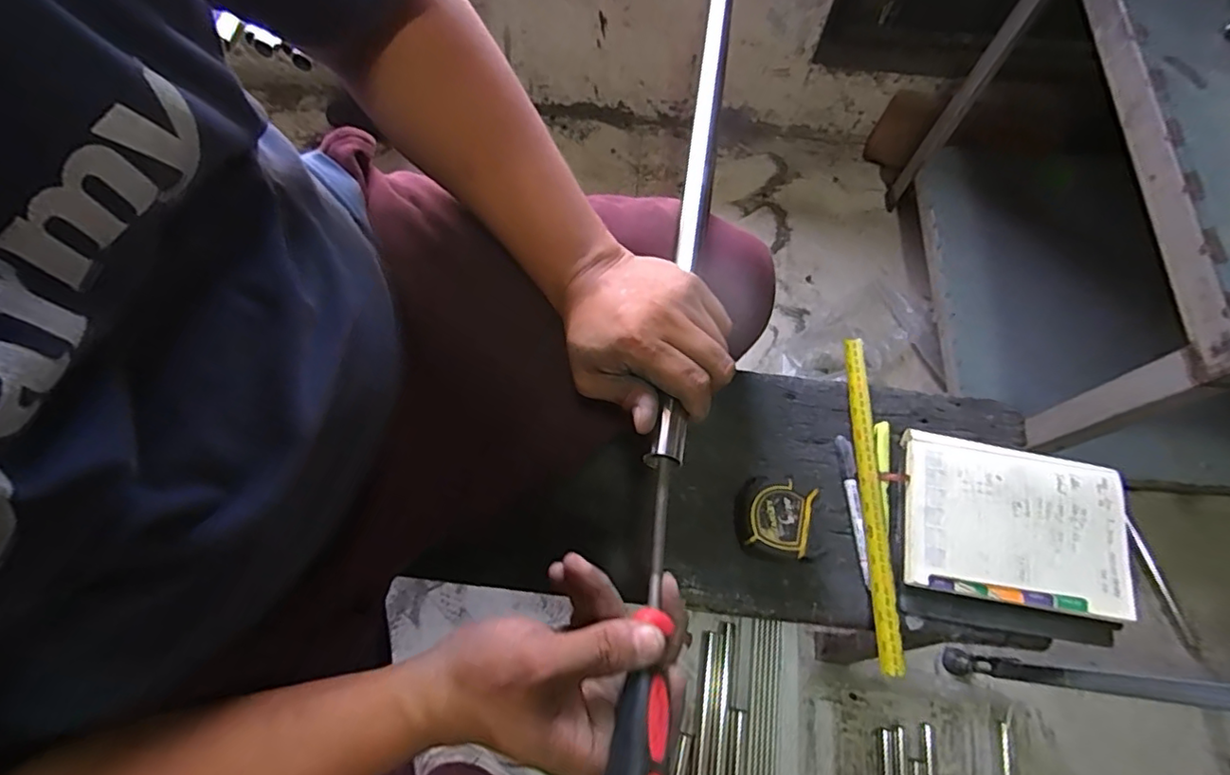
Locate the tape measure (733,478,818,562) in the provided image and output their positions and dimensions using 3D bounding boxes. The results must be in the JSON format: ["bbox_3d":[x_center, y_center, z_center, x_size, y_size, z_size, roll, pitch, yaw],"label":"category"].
[{"bbox_3d":[0.150,0.122,0.566,0.069,0.038,0.073,12,69,4],"label":"tape measure"}]

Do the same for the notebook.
[{"bbox_3d":[0.386,0.128,0.576,0.203,0.022,0.146,8,67,5],"label":"notebook"}]

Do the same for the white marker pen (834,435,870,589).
[{"bbox_3d":[0.237,0.119,0.590,0.014,0.006,0.146,-2,66,1],"label":"white marker pen"}]

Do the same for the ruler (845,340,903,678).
[{"bbox_3d":[0.256,0.104,0.600,0.021,0.009,0.330,-1,67,10],"label":"ruler"}]

